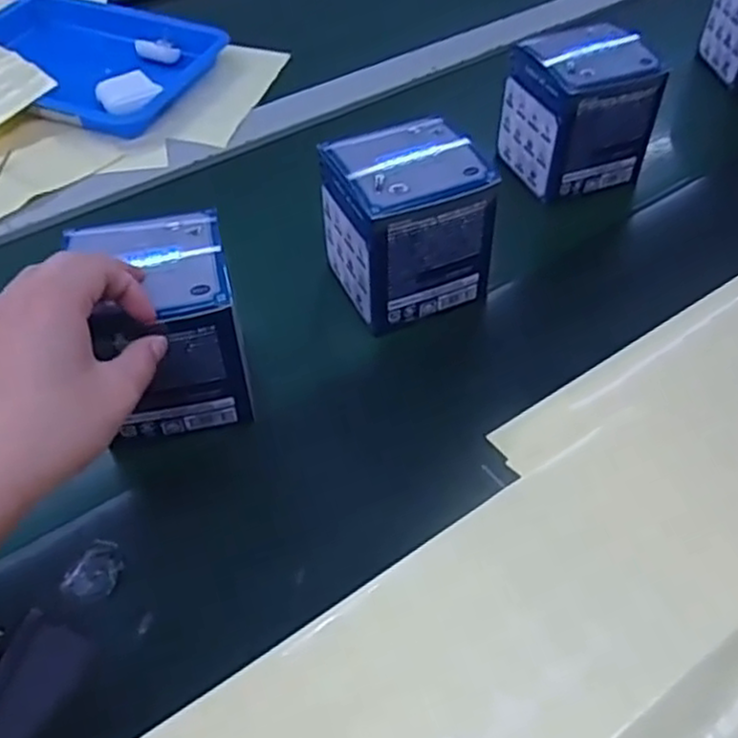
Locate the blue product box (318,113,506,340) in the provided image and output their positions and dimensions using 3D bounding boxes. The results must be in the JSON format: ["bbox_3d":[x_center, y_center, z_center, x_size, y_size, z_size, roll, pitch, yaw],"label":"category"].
[{"bbox_3d":[0.021,-0.091,0.455,0.087,0.094,0.084,-20,52,-13],"label":"blue product box"}]

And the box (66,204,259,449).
[{"bbox_3d":[-0.111,-0.020,0.392,0.078,0.094,0.072,-11,49,-10],"label":"box"}]

